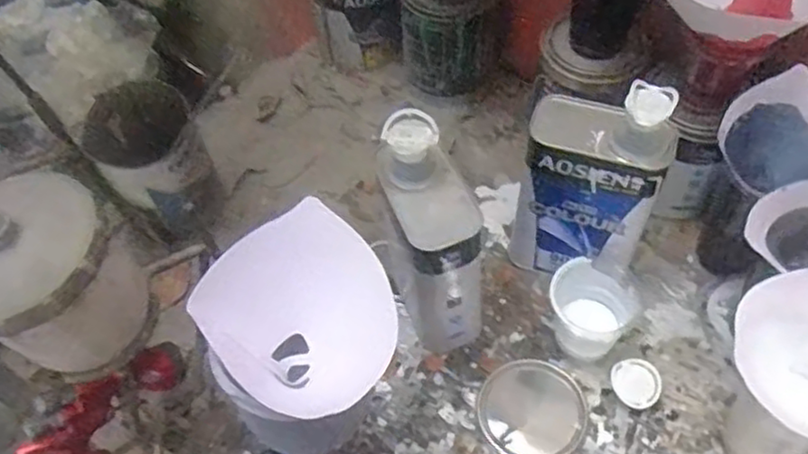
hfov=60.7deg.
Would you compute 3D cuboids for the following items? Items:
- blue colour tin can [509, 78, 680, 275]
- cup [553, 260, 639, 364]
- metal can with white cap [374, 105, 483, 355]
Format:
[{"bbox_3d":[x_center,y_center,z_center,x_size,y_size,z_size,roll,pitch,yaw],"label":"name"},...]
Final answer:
[{"bbox_3d":[0.163,-0.029,0.618,0.117,0.224,0.067,14,59,14],"label":"blue colour tin can"},{"bbox_3d":[0.162,0.078,0.619,0.067,0.066,0.068,-2,56,3],"label":"cup"},{"bbox_3d":[0.026,0.014,0.595,0.064,0.217,0.104,-14,57,-5],"label":"metal can with white cap"}]

